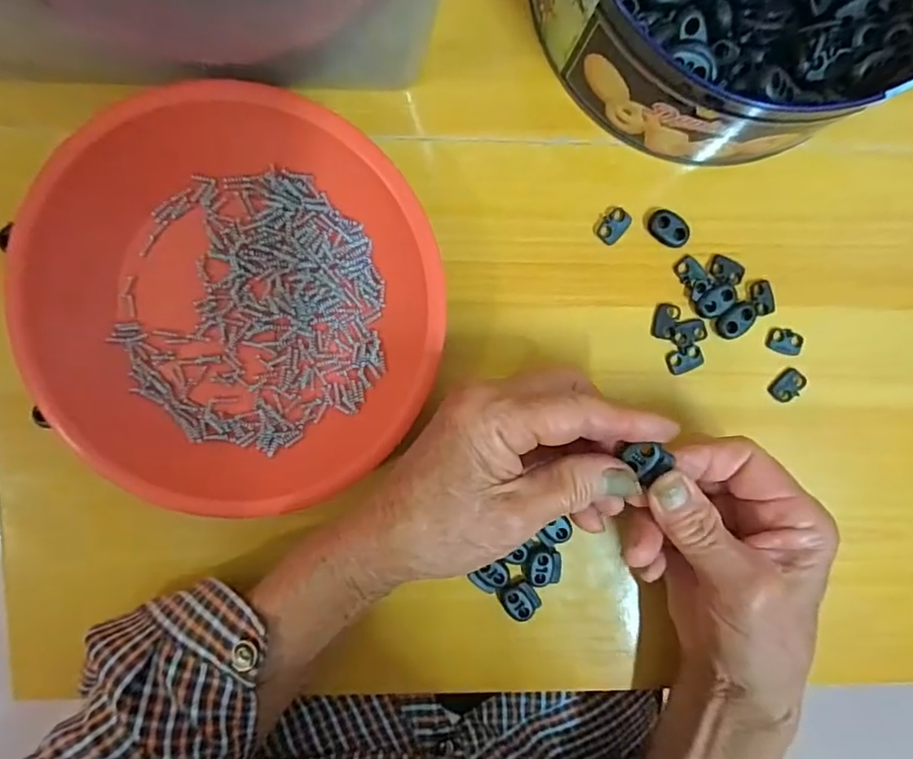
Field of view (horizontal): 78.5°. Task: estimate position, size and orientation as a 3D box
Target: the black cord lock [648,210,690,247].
[{"bbox_3d":[0.109,-0.077,0.286,0.023,0.006,0.016,24,93,-7],"label":"black cord lock"}]

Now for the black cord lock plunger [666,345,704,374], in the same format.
[{"bbox_3d":[0.121,-0.010,0.295,0.018,0.004,0.013,-17,97,-4],"label":"black cord lock plunger"}]

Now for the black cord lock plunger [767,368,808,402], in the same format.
[{"bbox_3d":[0.177,0.003,0.298,0.018,0.004,0.013,-39,98,0],"label":"black cord lock plunger"}]

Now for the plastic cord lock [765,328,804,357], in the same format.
[{"bbox_3d":[0.173,-0.020,0.296,0.019,0.004,0.013,9,95,-6],"label":"plastic cord lock"}]

